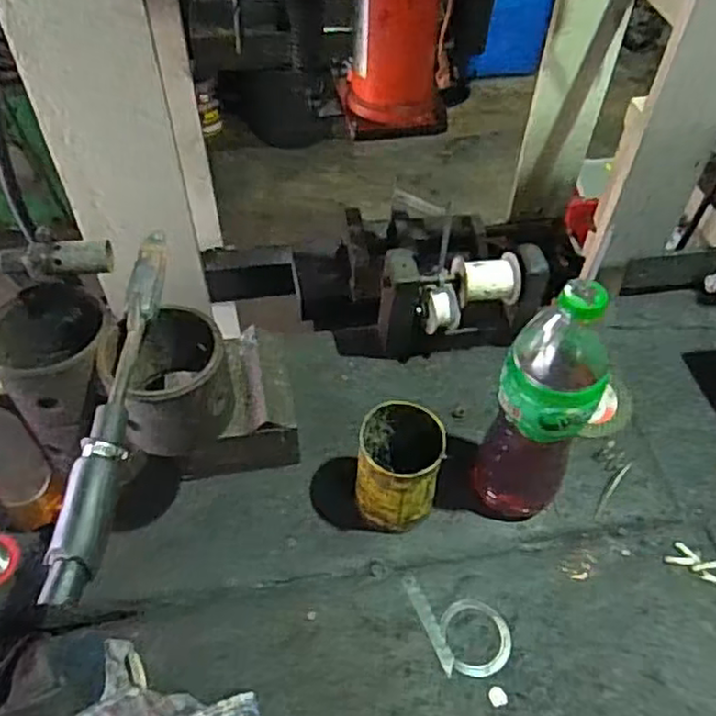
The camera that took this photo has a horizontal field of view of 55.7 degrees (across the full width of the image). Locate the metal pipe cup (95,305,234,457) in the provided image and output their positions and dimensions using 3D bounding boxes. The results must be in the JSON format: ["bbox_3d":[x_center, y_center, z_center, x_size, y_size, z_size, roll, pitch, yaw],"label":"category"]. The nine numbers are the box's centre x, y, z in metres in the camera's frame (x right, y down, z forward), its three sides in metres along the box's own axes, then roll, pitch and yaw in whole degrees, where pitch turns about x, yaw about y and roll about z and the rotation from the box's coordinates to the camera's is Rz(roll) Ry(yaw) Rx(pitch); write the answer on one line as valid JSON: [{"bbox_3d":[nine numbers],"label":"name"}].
[{"bbox_3d":[-0.144,0.016,0.507,0.087,0.075,0.080,1,51,-1],"label":"metal pipe cup"}]

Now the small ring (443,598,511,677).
[{"bbox_3d":[0.106,0.245,0.596,0.059,0.004,0.065,-4,52,-5],"label":"small ring"}]

